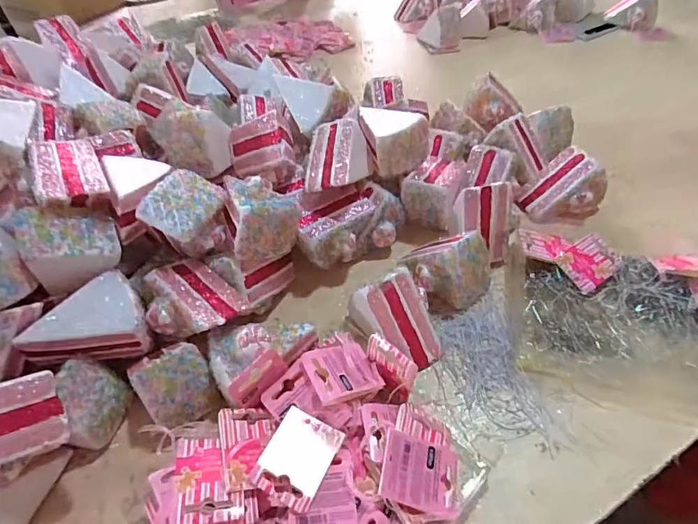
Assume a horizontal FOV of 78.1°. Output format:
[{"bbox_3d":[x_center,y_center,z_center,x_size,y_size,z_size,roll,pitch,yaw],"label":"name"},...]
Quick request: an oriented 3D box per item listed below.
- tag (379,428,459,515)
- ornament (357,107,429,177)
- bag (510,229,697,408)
[{"bbox_3d":[0.052,0.148,0.302,0.061,0.006,0.045,21,52,-15],"label":"tag"},{"bbox_3d":[0.050,-0.137,0.477,0.070,0.059,0.078,-6,48,-2],"label":"ornament"},{"bbox_3d":[0.265,0.047,0.391,0.217,0.028,0.155,9,50,12],"label":"bag"}]

